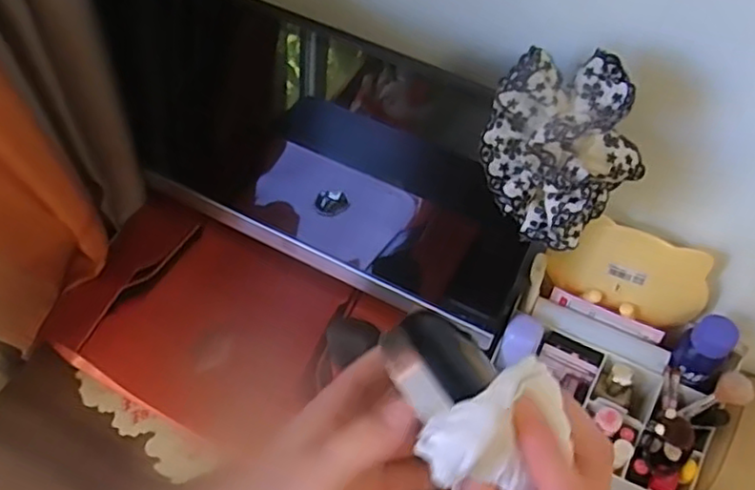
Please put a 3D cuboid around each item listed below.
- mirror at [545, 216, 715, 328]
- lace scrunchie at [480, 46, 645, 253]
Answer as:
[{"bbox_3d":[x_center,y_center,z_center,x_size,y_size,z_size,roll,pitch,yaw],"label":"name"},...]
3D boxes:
[{"bbox_3d":[0.244,0.030,0.632,0.146,0.108,0.023,20,57,12],"label":"mirror"},{"bbox_3d":[0.132,-0.068,0.466,0.109,0.125,0.103,26,58,15],"label":"lace scrunchie"}]

